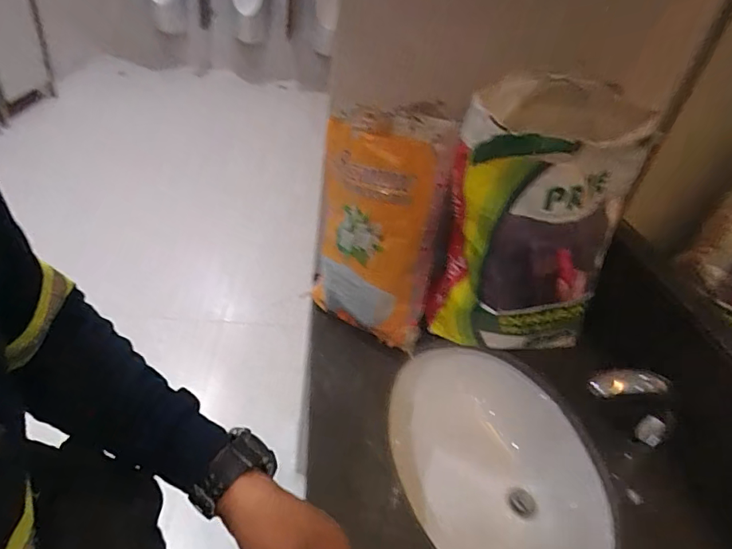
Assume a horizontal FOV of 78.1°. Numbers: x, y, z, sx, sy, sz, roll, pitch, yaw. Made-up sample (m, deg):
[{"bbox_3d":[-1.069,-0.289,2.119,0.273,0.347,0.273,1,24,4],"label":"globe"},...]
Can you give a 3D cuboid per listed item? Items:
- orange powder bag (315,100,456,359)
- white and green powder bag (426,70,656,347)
[{"bbox_3d":[0.014,-0.071,0.752,0.220,0.379,0.092,14,37,5],"label":"orange powder bag"},{"bbox_3d":[0.265,-0.040,0.737,0.283,0.443,0.124,11,45,8],"label":"white and green powder bag"}]

